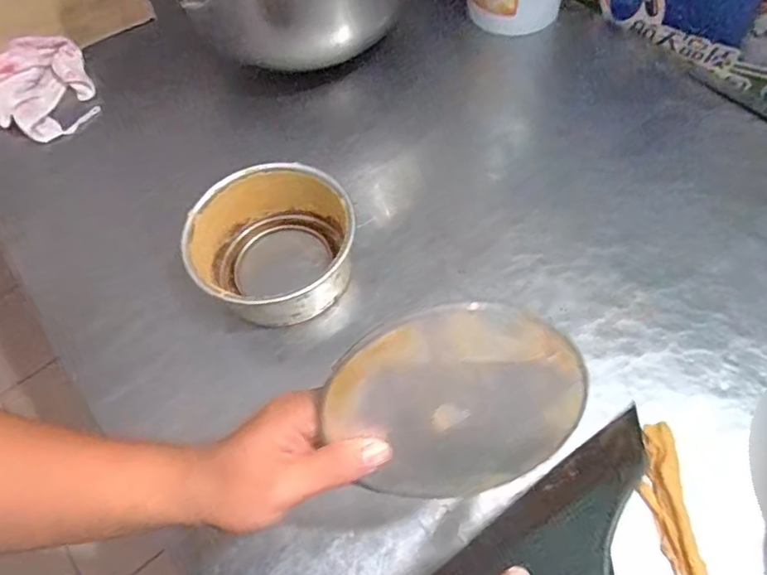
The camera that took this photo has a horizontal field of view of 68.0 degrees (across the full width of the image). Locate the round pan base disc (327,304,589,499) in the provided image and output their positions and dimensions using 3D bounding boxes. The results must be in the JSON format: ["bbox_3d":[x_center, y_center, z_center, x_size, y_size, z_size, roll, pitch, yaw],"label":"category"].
[{"bbox_3d":[0.039,0.062,0.289,0.122,0.128,0.004,-24,32,9],"label":"round pan base disc"}]

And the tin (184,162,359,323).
[{"bbox_3d":[-0.107,-0.040,0.573,0.159,0.081,0.152,-2,61,3],"label":"tin"}]

